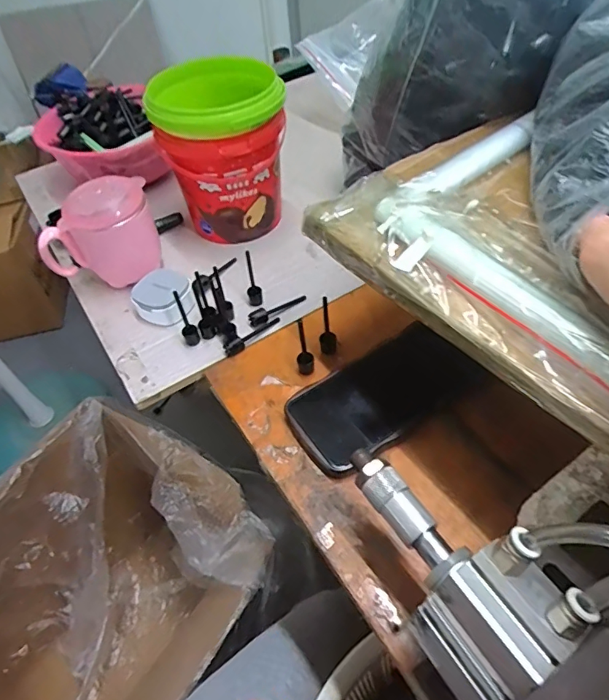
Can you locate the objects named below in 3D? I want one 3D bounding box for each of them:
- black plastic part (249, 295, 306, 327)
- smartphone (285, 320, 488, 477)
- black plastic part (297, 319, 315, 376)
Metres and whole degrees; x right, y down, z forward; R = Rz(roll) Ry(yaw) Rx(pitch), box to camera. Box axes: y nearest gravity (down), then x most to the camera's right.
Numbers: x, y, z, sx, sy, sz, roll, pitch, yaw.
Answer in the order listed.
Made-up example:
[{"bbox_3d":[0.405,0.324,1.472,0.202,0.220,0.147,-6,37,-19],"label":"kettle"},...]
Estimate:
[{"bbox_3d":[-0.026,-0.042,0.473,0.063,0.010,0.013,-30,54,-19],"label":"black plastic part"},{"bbox_3d":[0.064,0.035,0.397,0.154,0.015,0.075,-29,53,-18],"label":"smartphone"},{"bbox_3d":[0.000,-0.004,0.405,0.014,0.067,0.012,-5,50,1],"label":"black plastic part"}]

